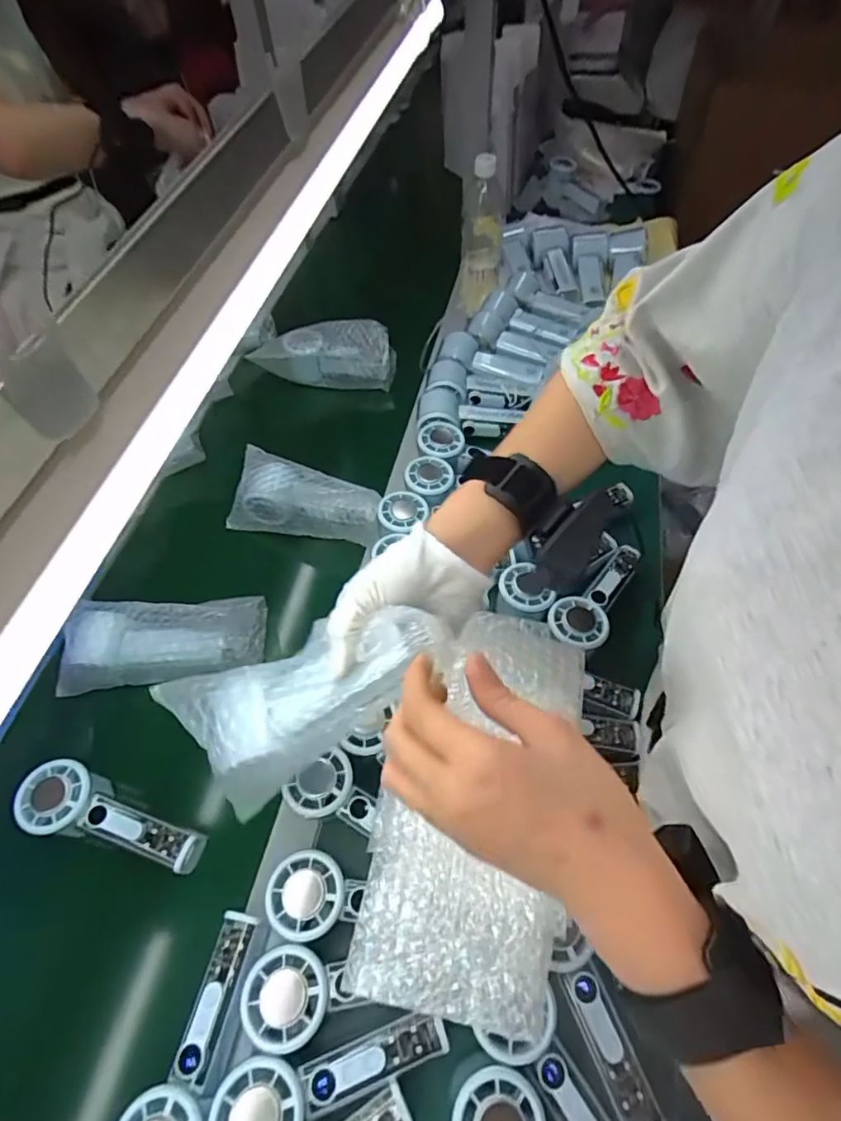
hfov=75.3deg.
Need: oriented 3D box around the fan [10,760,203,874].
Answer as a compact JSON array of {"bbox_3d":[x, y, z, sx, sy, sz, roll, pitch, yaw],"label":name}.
[{"bbox_3d":[-0.257,0.222,0.464,0.152,0.060,0.052,15,58,12],"label":"fan"}]

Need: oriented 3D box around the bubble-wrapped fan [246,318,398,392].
[{"bbox_3d":[-0.141,-0.307,0.814,0.202,0.072,0.065,1,56,3],"label":"bubble-wrapped fan"}]

